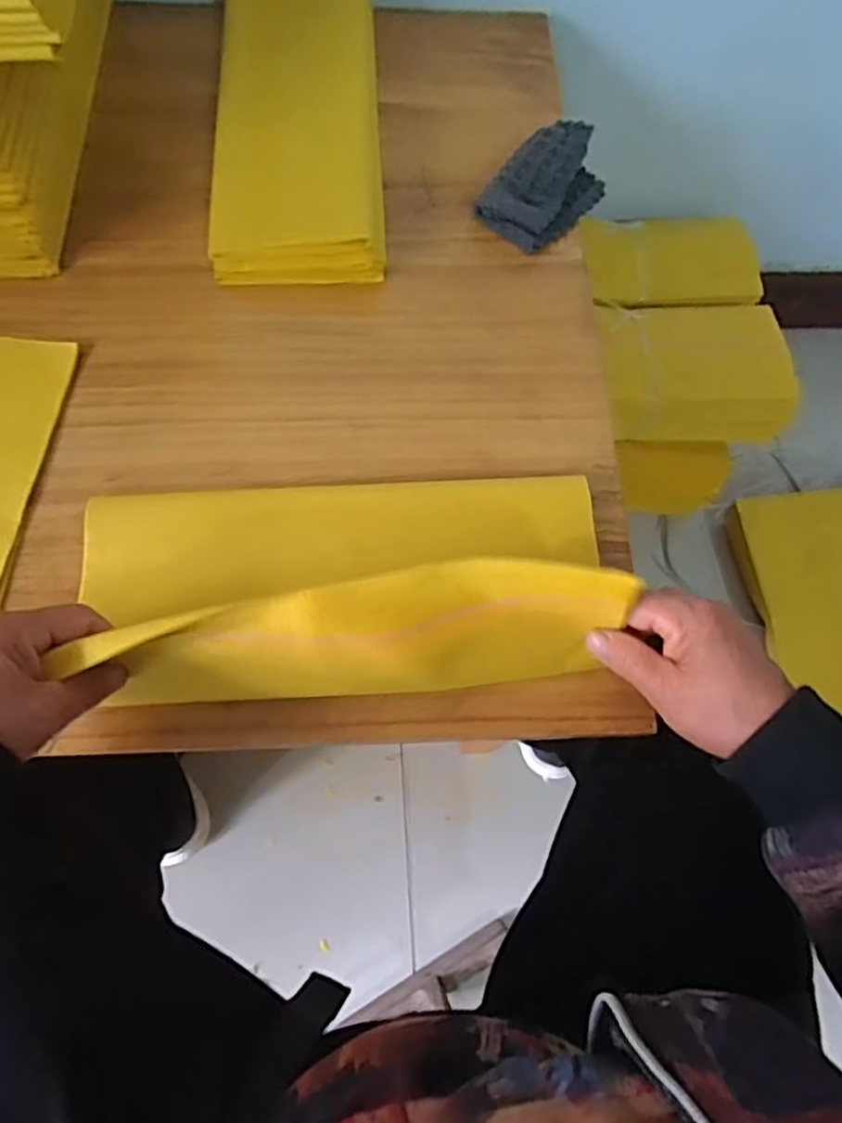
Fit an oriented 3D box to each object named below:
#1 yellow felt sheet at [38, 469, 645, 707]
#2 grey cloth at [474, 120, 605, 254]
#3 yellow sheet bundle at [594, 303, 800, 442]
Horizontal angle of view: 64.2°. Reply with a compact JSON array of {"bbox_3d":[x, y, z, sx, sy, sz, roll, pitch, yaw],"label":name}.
[{"bbox_3d":[-0.045,0.001,0.381,0.306,0.081,0.136,-2,69,-4],"label":"yellow felt sheet"},{"bbox_3d":[0.100,-0.298,0.532,0.067,0.031,0.110,41,72,12],"label":"grey cloth"},{"bbox_3d":[0.298,-0.211,0.747,0.203,0.070,0.147,1,69,-2],"label":"yellow sheet bundle"}]

